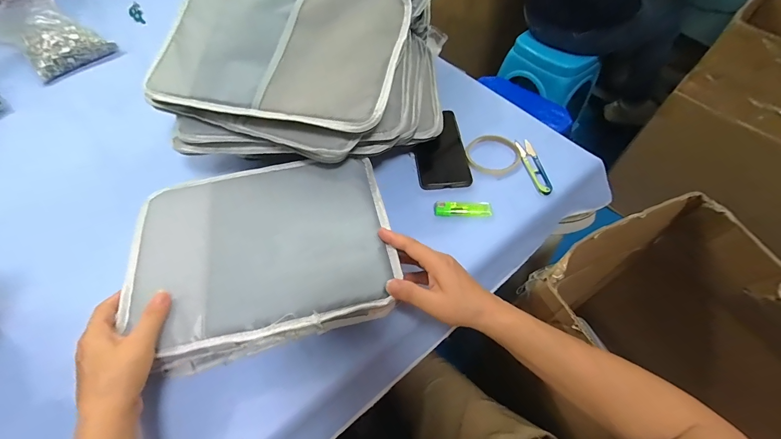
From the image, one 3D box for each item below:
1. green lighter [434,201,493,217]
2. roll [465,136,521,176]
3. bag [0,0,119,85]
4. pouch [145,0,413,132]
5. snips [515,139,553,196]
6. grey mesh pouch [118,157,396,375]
[{"bbox_3d":[0.105,-0.016,0.499,0.081,0.013,0.023,1,55,0],"label":"green lighter"},{"bbox_3d":[0.166,-0.102,0.558,0.088,0.016,0.079,8,56,5],"label":"roll"},{"bbox_3d":[-0.723,-0.394,0.717,0.263,0.081,0.143,32,61,20],"label":"bag"},{"bbox_3d":[-0.141,-0.230,0.445,0.307,0.018,0.223,12,74,7],"label":"pouch"},{"bbox_3d":[0.228,-0.086,0.548,0.025,0.009,0.114,-4,55,-3],"label":"snips"},{"bbox_3d":[-0.144,0.032,0.408,0.278,0.036,0.220,-12,56,-8],"label":"grey mesh pouch"}]

